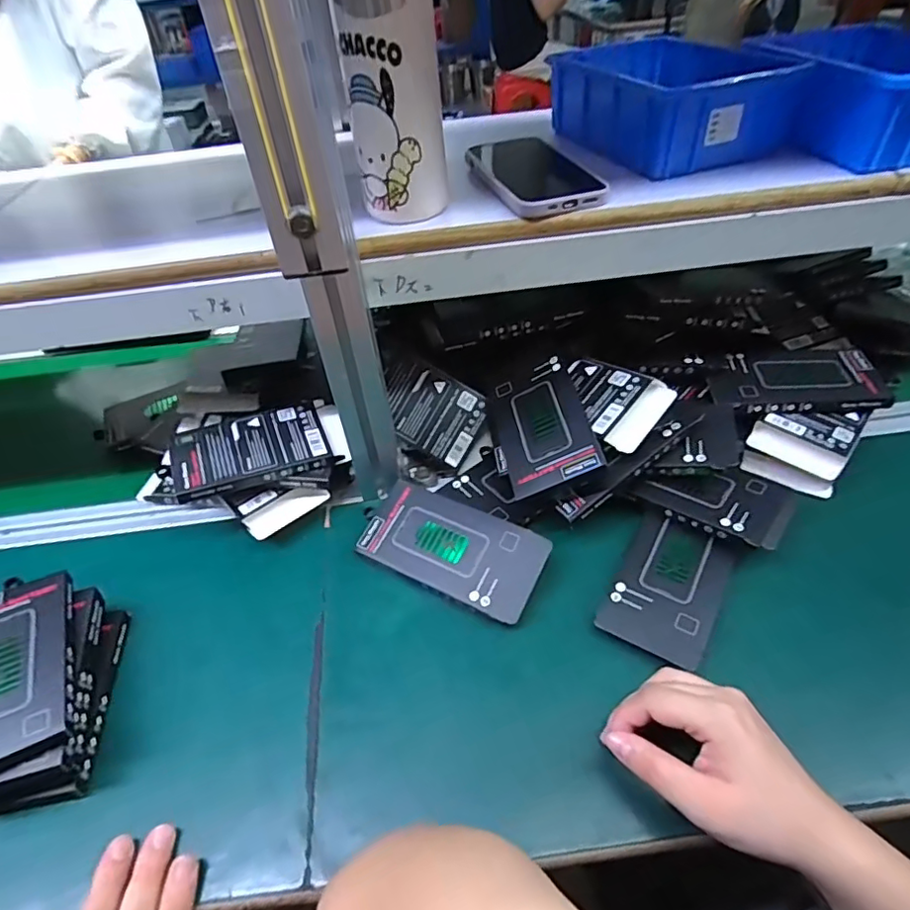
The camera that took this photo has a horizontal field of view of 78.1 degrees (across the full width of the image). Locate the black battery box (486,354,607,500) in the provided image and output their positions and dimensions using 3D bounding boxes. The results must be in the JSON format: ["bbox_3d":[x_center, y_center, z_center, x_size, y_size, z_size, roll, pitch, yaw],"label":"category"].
[{"bbox_3d":[0.074,-0.028,0.491,0.077,0.010,0.132,-25,51,15],"label":"black battery box"}]

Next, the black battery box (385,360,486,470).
[{"bbox_3d":[-0.025,-0.043,0.542,0.101,0.009,0.076,29,90,-4],"label":"black battery box"}]

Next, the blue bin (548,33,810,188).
[{"bbox_3d":[0.190,-0.318,0.500,0.157,0.059,0.201,-14,44,-8],"label":"blue bin"}]

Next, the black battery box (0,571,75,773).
[{"bbox_3d":[-0.305,0.146,0.383,0.075,0.021,0.132,-21,45,-15],"label":"black battery box"}]

